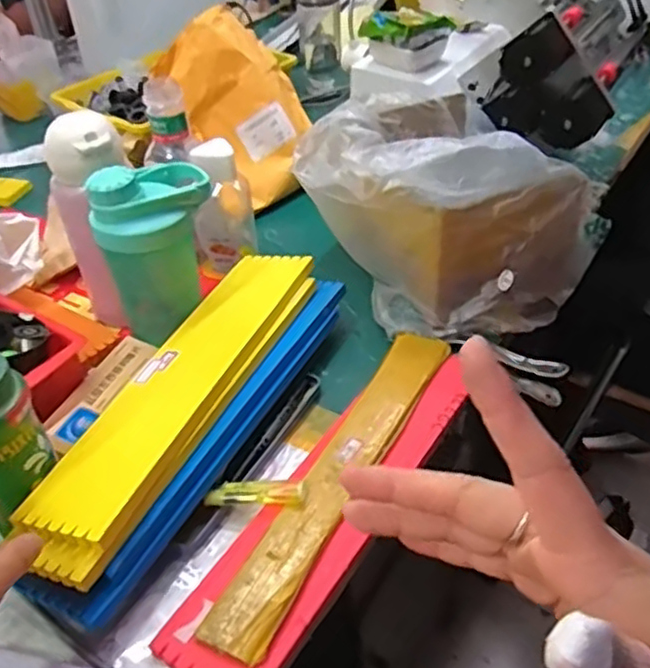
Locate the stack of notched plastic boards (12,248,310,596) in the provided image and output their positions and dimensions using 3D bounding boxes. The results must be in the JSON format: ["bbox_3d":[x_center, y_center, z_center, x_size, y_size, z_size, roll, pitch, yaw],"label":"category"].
[{"bbox_3d":[-0.114,0.035,0.554,0.090,0.022,0.354,13,42,19],"label":"stack of notched plastic boards"}]

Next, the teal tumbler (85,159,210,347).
[{"bbox_3d":[-0.154,-0.080,0.628,0.106,0.167,0.079,-15,42,-12],"label":"teal tumbler"}]

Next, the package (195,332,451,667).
[{"bbox_3d":[0.015,0.104,0.528,0.045,0.017,0.318,18,45,24],"label":"package"}]

